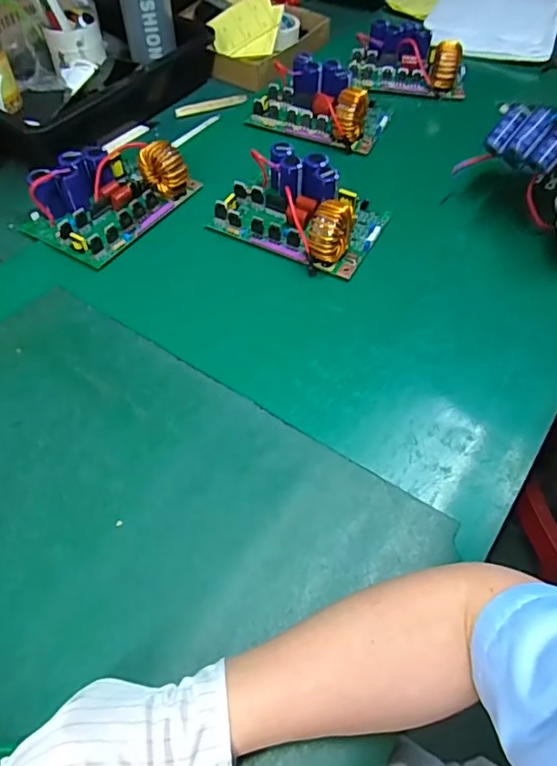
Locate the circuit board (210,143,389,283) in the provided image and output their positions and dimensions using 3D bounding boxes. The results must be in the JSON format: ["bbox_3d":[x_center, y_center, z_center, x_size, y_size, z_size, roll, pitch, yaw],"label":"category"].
[{"bbox_3d":[0.030,-0.215,0.629,0.182,0.062,0.130,26,59,17],"label":"circuit board"}]

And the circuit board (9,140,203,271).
[{"bbox_3d":[-0.214,-0.240,0.649,0.140,0.060,0.192,30,60,19],"label":"circuit board"}]

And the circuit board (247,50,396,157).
[{"bbox_3d":[0.064,-0.417,0.767,0.191,0.060,0.126,19,58,13],"label":"circuit board"}]

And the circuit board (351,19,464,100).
[{"bbox_3d":[0.211,-0.527,0.842,0.184,0.052,0.122,7,55,5],"label":"circuit board"}]

